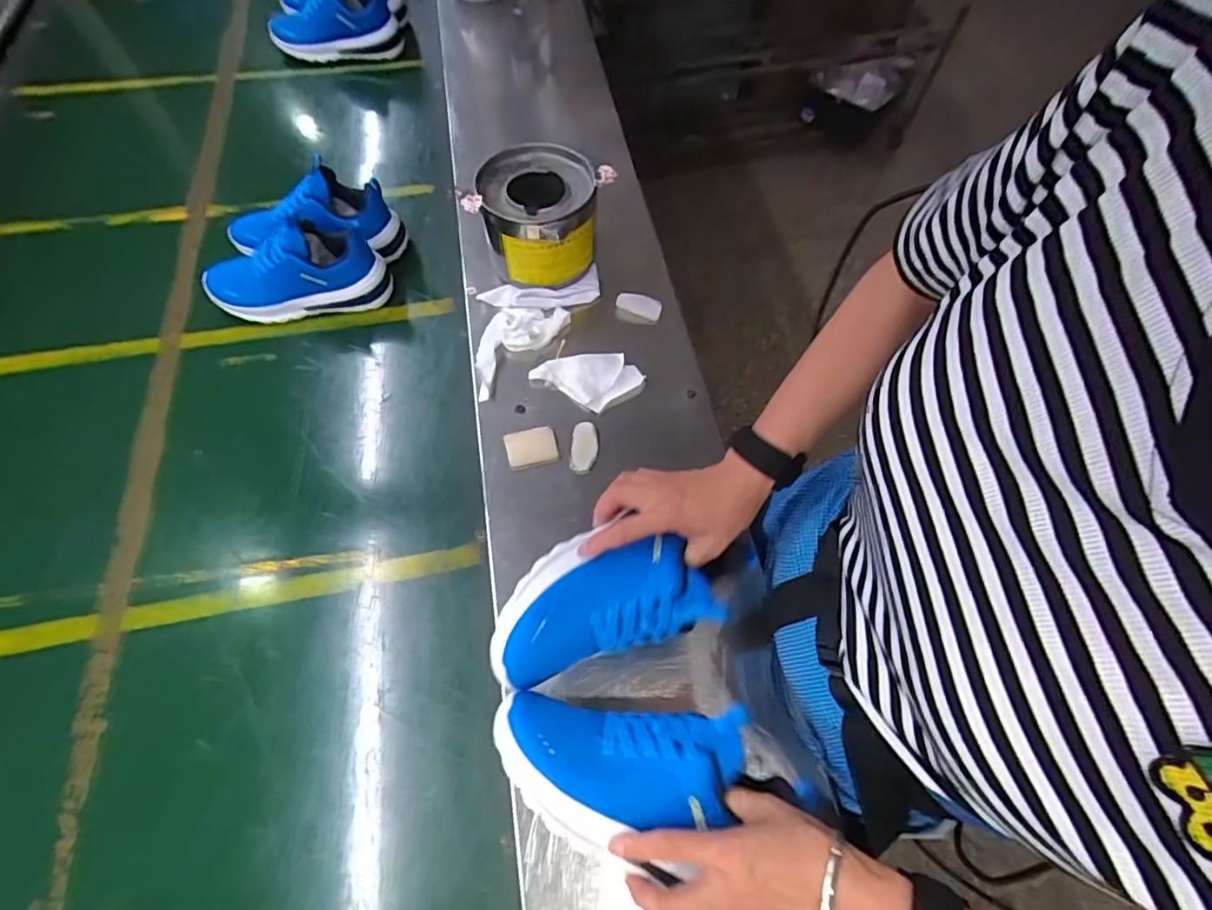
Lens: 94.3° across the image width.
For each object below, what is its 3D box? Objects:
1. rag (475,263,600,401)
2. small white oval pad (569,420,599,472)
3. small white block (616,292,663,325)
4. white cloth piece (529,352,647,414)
[{"bbox_3d":[-0.106,-0.178,0.707,0.110,0.025,0.221,39,69,18],"label":"rag"},{"bbox_3d":[-0.024,-0.010,0.631,0.030,0.010,0.061,3,63,1],"label":"small white oval pad"},{"bbox_3d":[0.042,-0.188,0.719,0.057,0.022,0.030,6,63,3],"label":"small white block"},{"bbox_3d":[-0.019,-0.096,0.671,0.118,0.014,0.075,29,70,2],"label":"white cloth piece"}]

